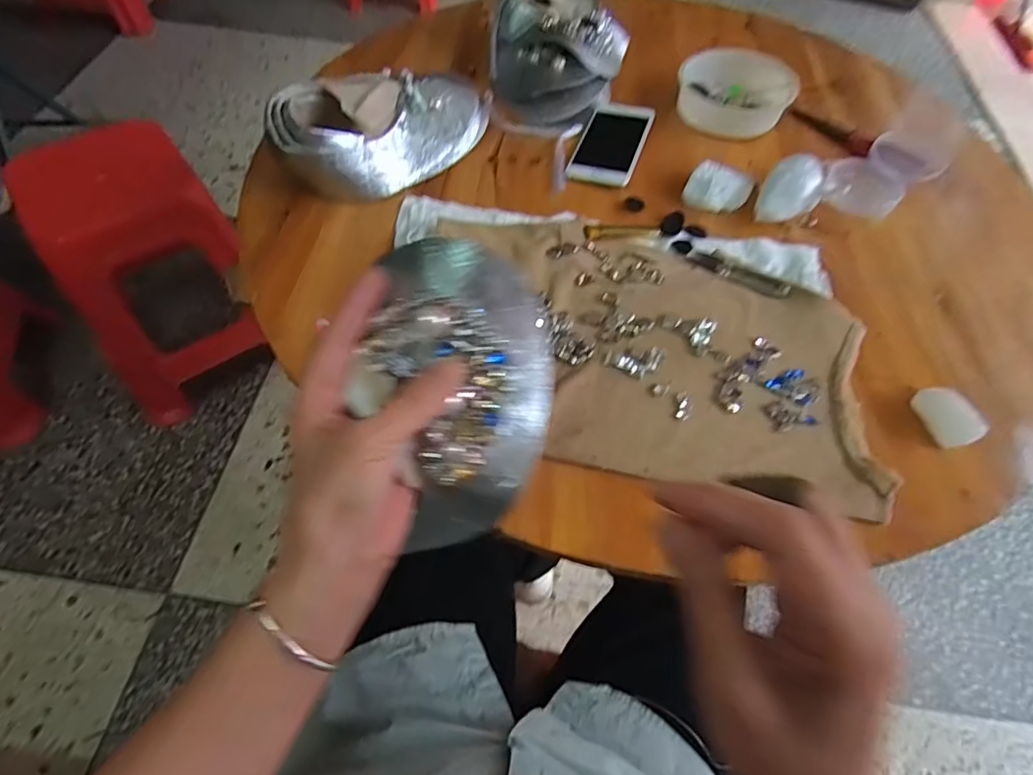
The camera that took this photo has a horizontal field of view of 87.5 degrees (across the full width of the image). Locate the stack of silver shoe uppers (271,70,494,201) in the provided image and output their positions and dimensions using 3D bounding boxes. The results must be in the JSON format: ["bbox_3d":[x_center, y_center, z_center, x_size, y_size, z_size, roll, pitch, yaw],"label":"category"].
[{"bbox_3d":[-0.147,-0.287,0.613,0.240,0.071,0.123,-11,60,-9],"label":"stack of silver shoe uppers"}]

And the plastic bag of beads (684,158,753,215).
[{"bbox_3d":[0.230,-0.227,0.617,0.065,0.027,0.057,31,62,15],"label":"plastic bag of beads"}]

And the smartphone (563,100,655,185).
[{"bbox_3d":[0.119,-0.306,0.670,0.075,0.005,0.160,18,60,8],"label":"smartphone"}]

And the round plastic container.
[{"bbox_3d":[0.286,-0.382,0.711,0.146,0.052,0.139,11,59,4],"label":"round plastic container"}]

